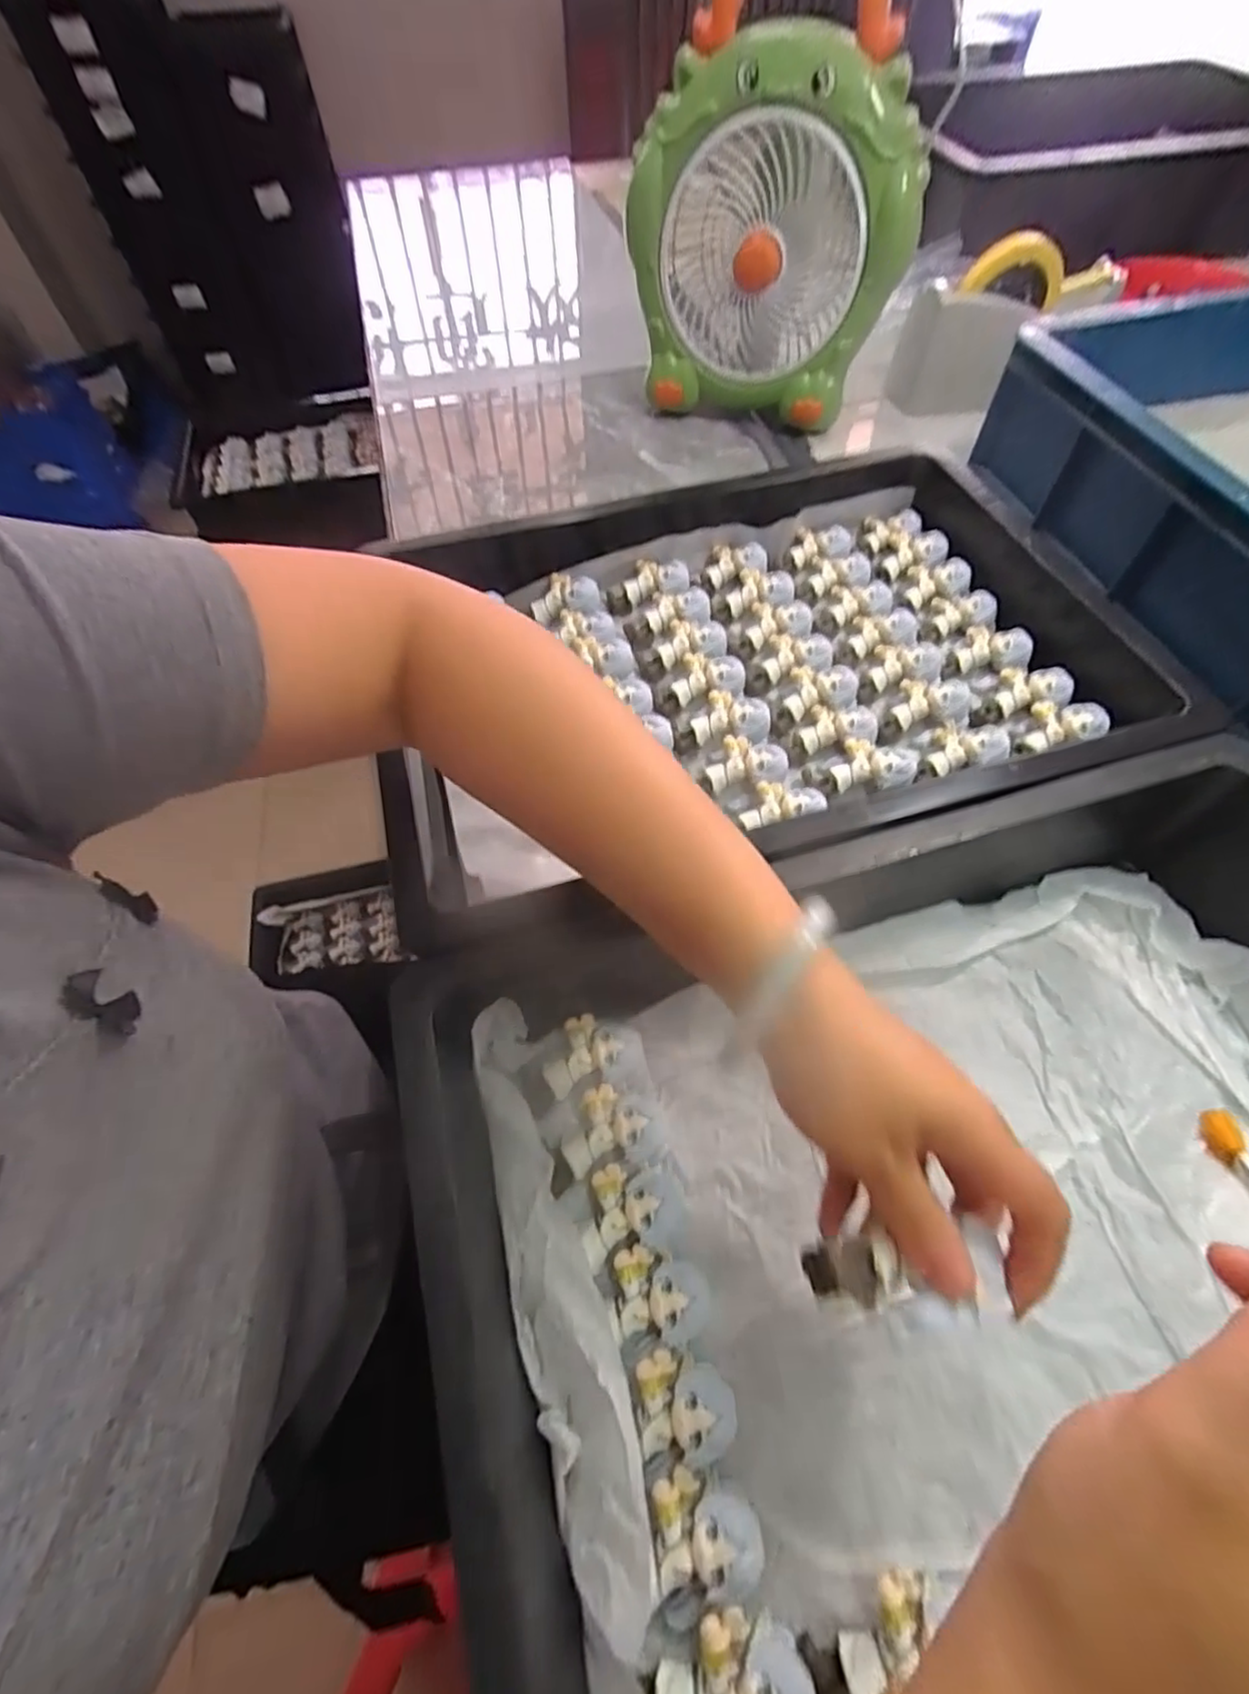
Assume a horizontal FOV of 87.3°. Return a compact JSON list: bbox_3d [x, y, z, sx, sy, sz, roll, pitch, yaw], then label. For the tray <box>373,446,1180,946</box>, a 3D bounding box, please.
[{"bbox_3d":[0.120,-0.132,0.427,0.404,0.070,0.323,-14,59,-7],"label":"tray"}]

